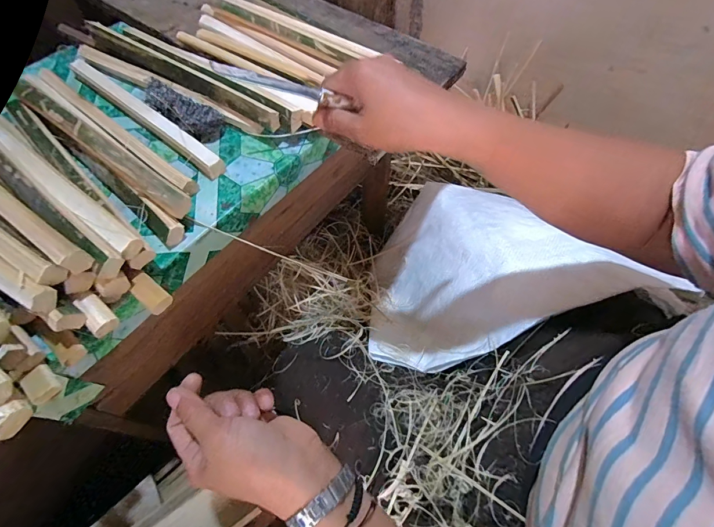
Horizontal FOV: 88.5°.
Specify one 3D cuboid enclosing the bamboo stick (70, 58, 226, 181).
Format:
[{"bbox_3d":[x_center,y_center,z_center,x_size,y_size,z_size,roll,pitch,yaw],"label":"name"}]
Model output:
[{"bbox_3d":[-0.258,-0.181,0.441,0.284,0.021,0.020,36,66,19],"label":"bamboo stick"}]

